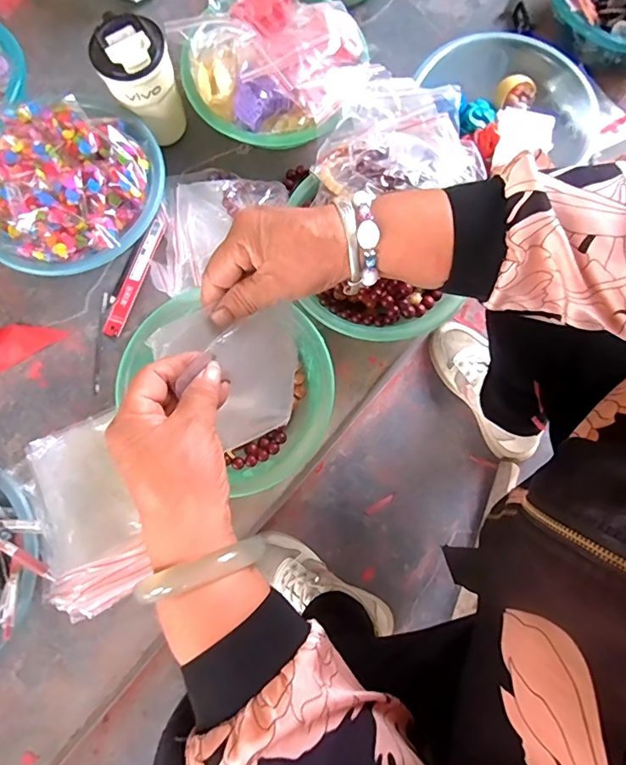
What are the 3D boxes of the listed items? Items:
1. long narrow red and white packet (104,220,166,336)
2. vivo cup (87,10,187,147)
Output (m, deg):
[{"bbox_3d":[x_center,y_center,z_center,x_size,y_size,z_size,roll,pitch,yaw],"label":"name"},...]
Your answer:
[{"bbox_3d":[-0.233,-0.140,0.624,0.025,0.009,0.167,19,80,4],"label":"long narrow red and white packet"},{"bbox_3d":[-0.213,-0.374,0.605,0.082,0.146,0.087,0,78,1],"label":"vivo cup"}]

